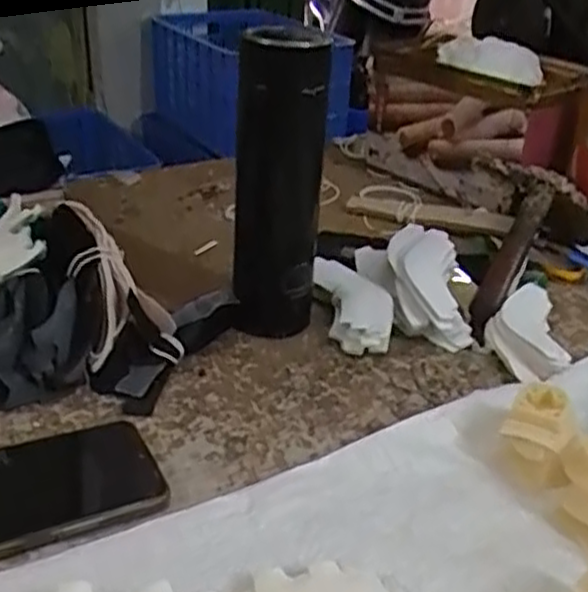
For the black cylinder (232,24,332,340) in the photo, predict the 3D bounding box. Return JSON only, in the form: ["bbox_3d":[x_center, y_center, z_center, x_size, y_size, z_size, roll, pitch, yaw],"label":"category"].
[{"bbox_3d":[-0.012,-0.084,0.571,0.065,0.222,0.075,2,28,-1],"label":"black cylinder"}]

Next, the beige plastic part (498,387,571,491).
[{"bbox_3d":[0.150,0.084,0.458,0.039,0.045,0.040,12,30,17],"label":"beige plastic part"}]

